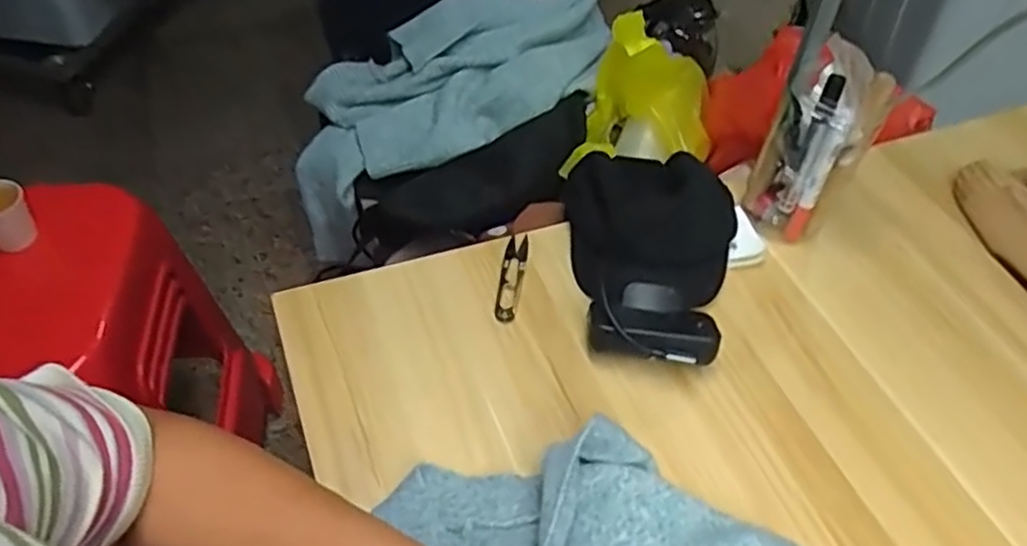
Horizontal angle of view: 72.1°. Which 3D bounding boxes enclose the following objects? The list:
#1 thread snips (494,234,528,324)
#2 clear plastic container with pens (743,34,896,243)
[{"bbox_3d":[-0.001,0.003,0.634,0.021,0.009,0.101,9,50,2],"label":"thread snips"},{"bbox_3d":[0.274,-0.114,0.650,0.082,0.166,0.069,32,55,20],"label":"clear plastic container with pens"}]

